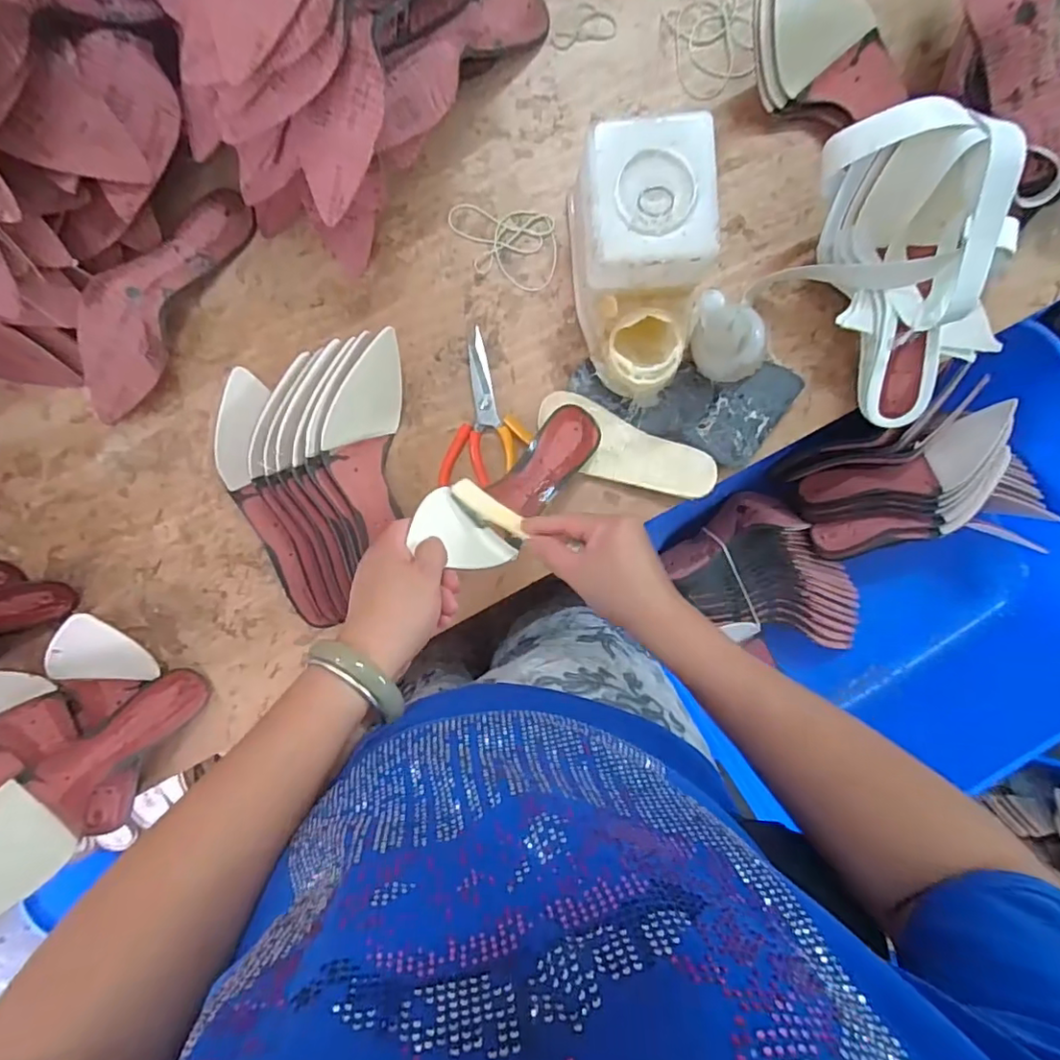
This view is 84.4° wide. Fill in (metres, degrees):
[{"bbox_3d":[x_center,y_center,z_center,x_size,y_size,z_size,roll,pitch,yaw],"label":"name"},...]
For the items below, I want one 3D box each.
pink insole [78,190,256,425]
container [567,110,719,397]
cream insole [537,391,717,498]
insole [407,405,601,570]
[{"bbox_3d":[-0.357,-0.217,0.553,0.080,0.058,0.248,29,93,-2],"label":"pink insole"},{"bbox_3d":[0.097,-0.229,0.519,0.104,0.120,0.194,-4,94,0],"label":"container"},{"bbox_3d":[0.093,-0.078,0.580,0.181,0.019,0.062,24,94,-1],"label":"cream insole"},{"bbox_3d":[-0.009,-0.038,0.521,0.080,0.047,0.233,50,57,-3],"label":"insole"}]

